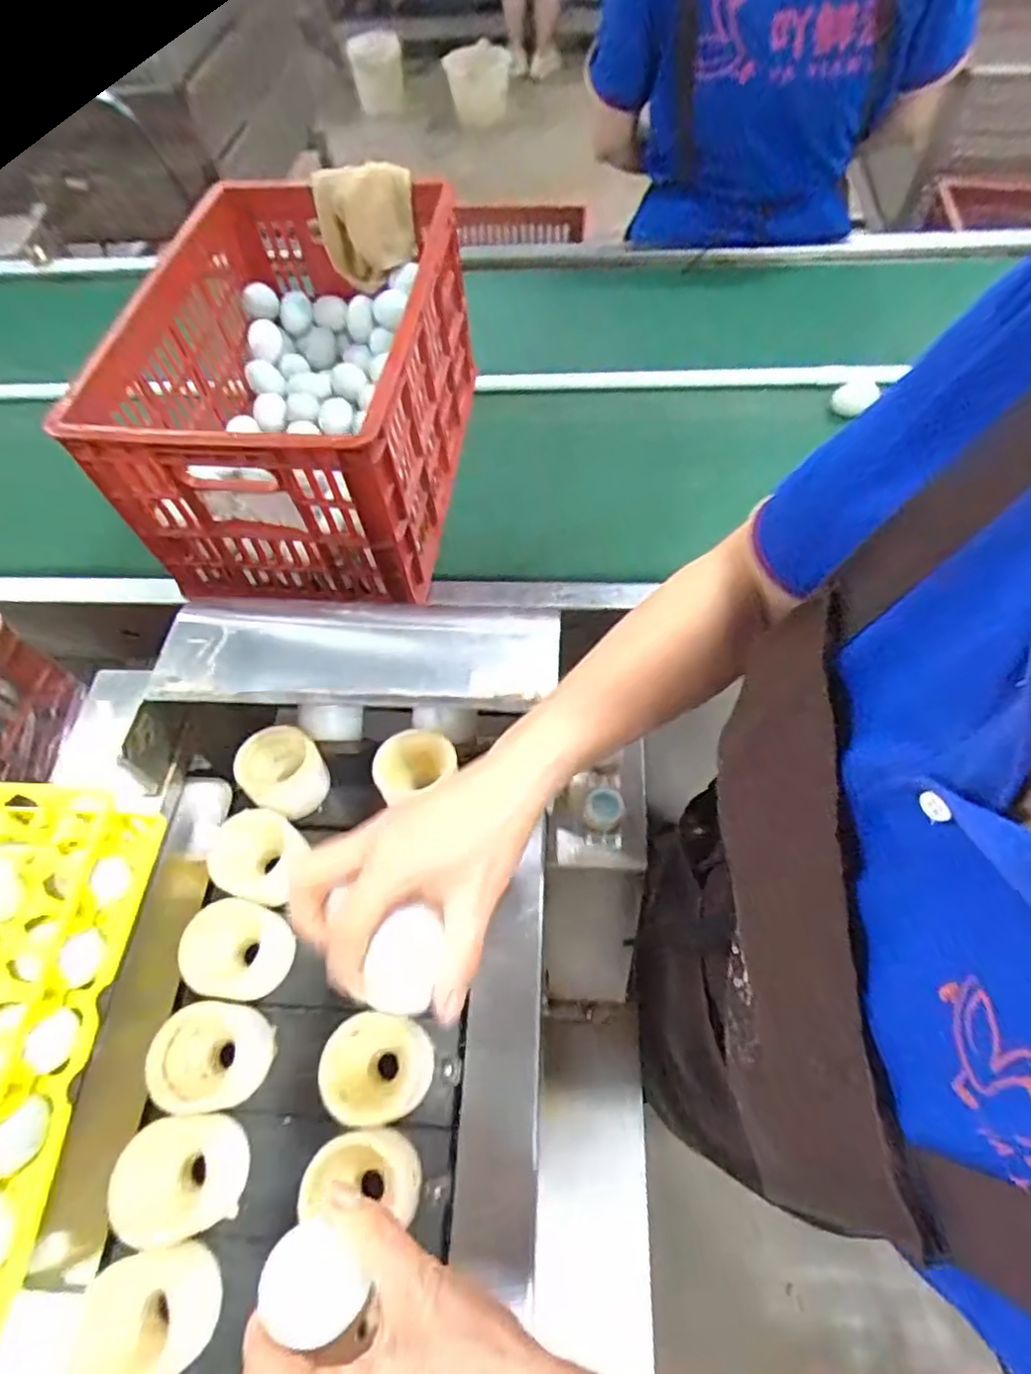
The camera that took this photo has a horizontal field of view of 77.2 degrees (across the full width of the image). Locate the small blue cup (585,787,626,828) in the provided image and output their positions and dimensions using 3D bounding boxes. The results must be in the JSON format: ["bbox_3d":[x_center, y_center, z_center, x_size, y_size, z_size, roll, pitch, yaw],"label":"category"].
[{"bbox_3d":[0.069,0.095,0.506,0.030,0.015,0.029,-1,61,2],"label":"small blue cup"}]

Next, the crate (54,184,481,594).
[{"bbox_3d":[-0.240,-0.376,0.768,0.337,0.253,0.533,4,61,5],"label":"crate"}]

